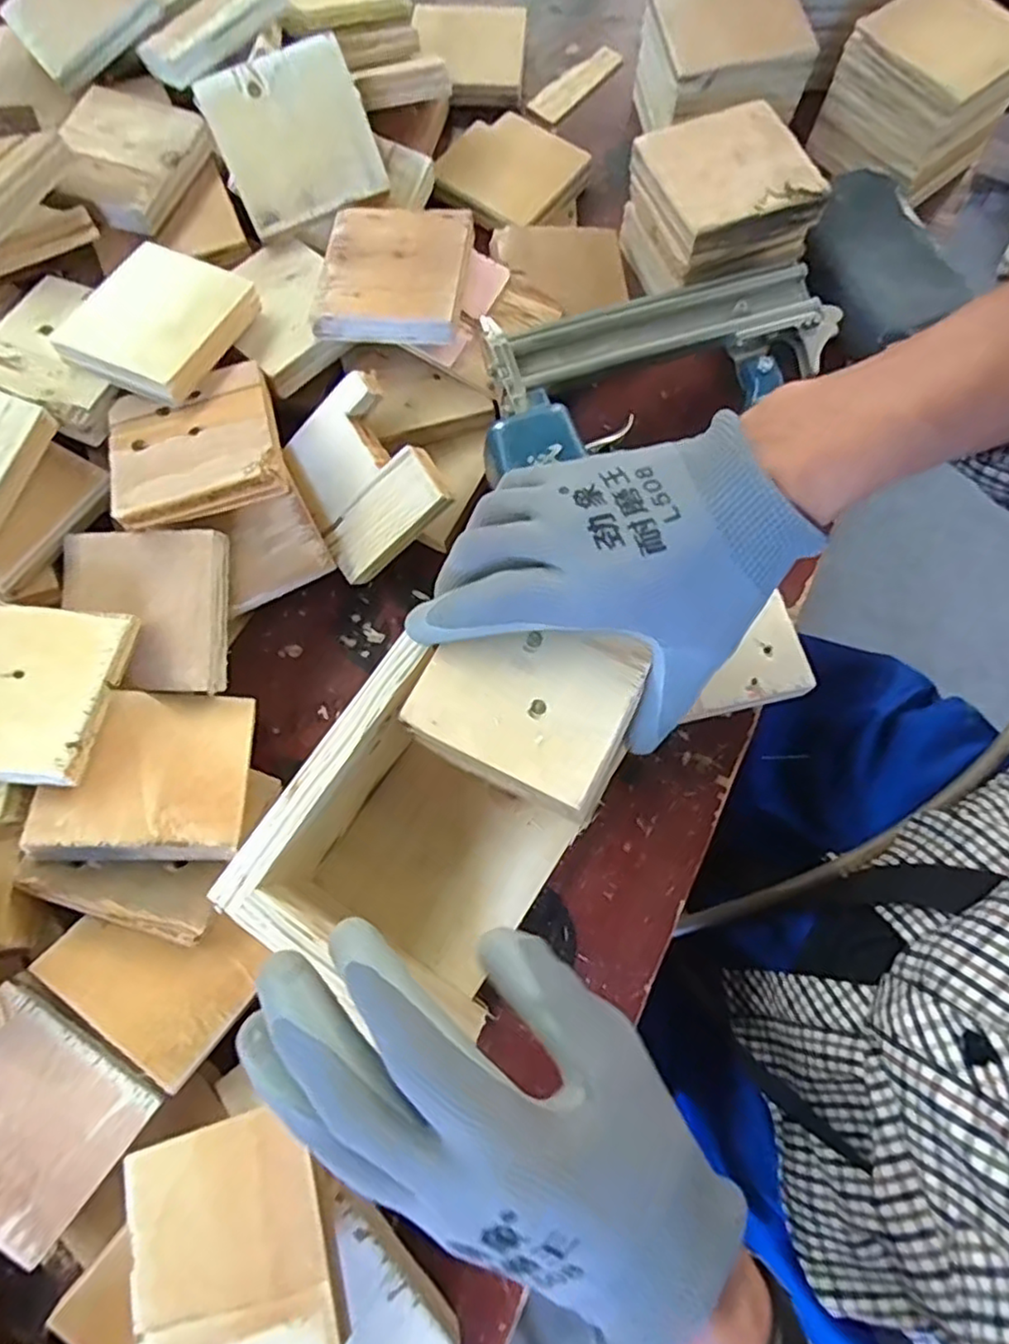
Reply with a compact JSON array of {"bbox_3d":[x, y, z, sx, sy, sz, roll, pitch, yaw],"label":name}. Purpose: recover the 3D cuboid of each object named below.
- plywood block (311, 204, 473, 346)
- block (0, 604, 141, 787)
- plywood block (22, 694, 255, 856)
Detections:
[{"bbox_3d":[-0.066,-0.242,0.401,0.085,0.015,0.090,5,72,4],"label":"plywood block"},{"bbox_3d":[-0.238,0.008,0.326,0.085,0.009,0.090,5,60,1],"label":"block"},{"bbox_3d":[-0.177,0.051,0.335,0.088,0.014,0.086,6,54,-20],"label":"plywood block"}]

